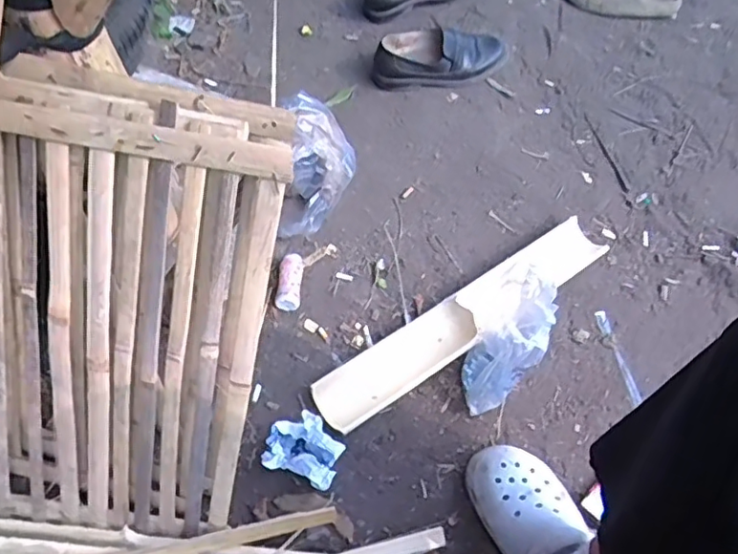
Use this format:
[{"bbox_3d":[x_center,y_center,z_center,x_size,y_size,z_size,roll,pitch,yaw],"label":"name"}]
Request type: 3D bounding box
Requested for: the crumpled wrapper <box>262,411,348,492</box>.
[{"bbox_3d":[-0.084,0.226,0.786,0.099,0.072,0.079,18,58,8],"label":"crumpled wrapper"}]

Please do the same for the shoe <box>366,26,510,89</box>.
[{"bbox_3d":[0.146,-0.433,1.206,0.273,0.099,0.096,0,56,-3],"label":"shoe"}]

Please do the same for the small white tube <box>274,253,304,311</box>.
[{"bbox_3d":[-0.124,0.006,0.941,0.038,0.031,0.093,1,53,0],"label":"small white tube"}]

